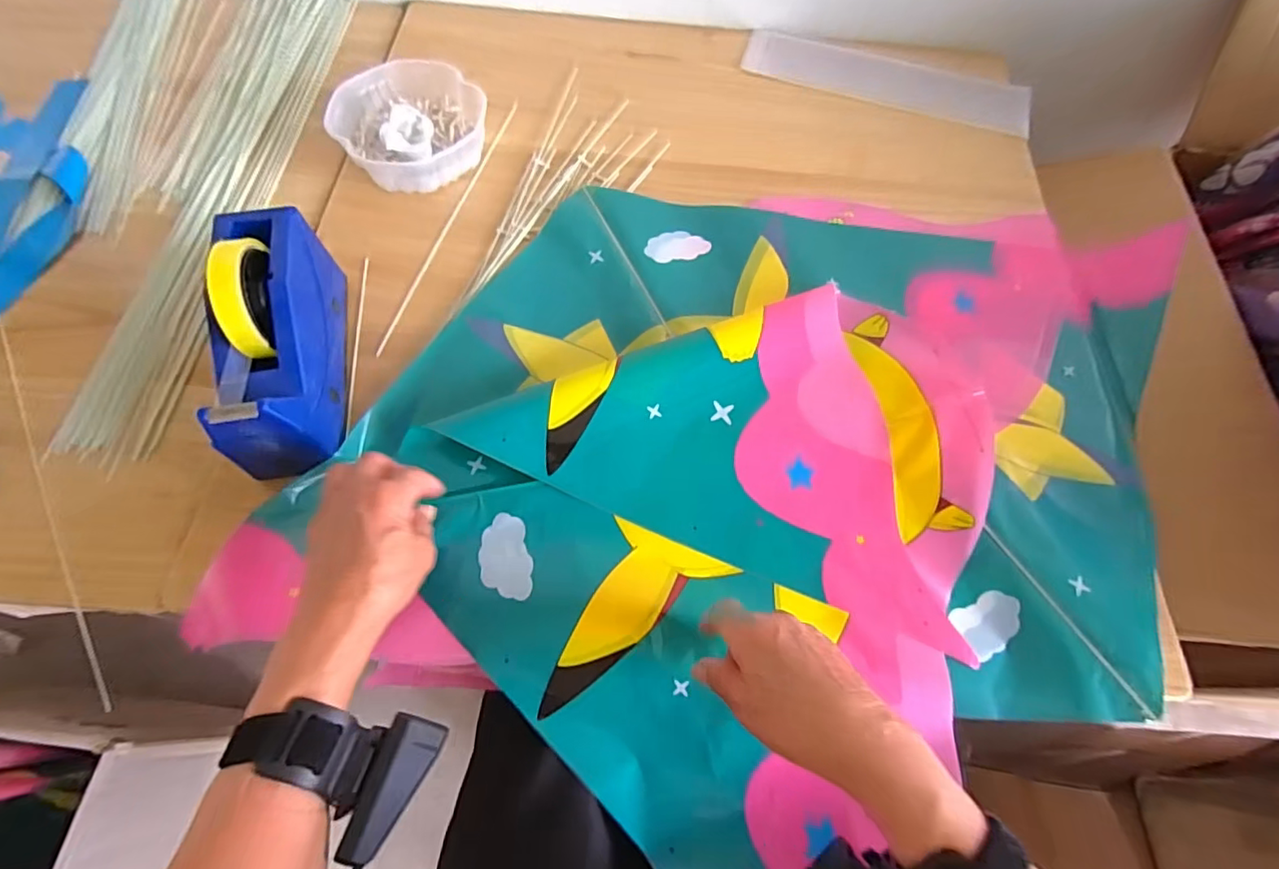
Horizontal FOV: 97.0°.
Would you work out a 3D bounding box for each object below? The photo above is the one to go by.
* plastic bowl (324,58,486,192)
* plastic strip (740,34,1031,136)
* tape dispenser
[{"bbox_3d":[-0.249,-0.339,0.610,0.147,0.049,0.156,1,64,-1],"label":"plastic bowl"},{"bbox_3d":[0.309,-0.444,0.708,0.353,0.007,0.099,16,65,6],"label":"plastic strip"},{"bbox_3d":[-0.288,-0.078,0.450,0.067,0.124,0.202,-8,65,-6],"label":"tape dispenser"}]

